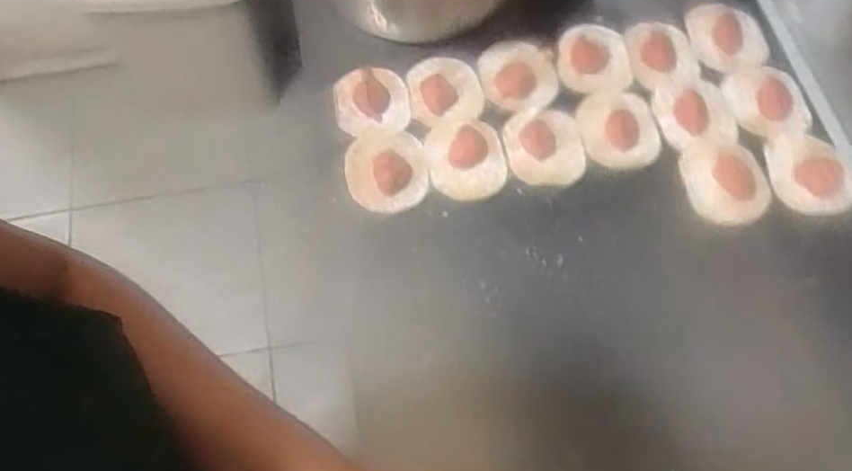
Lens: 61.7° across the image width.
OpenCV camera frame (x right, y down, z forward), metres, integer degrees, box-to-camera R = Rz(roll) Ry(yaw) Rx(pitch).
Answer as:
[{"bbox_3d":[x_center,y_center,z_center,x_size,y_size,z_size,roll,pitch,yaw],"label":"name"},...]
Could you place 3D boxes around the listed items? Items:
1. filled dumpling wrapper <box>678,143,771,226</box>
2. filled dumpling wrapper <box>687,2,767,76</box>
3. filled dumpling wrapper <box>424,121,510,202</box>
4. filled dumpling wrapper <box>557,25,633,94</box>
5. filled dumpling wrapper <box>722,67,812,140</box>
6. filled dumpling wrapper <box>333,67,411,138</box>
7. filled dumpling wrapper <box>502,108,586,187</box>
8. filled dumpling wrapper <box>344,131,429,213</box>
[{"bbox_3d":[0.275,-0.047,0.652,0.077,0.012,0.078,0,63,0],"label":"filled dumpling wrapper"},{"bbox_3d":[0.311,-0.202,0.733,0.080,0.010,0.090,1,63,1],"label":"filled dumpling wrapper"},{"bbox_3d":[0.037,-0.074,0.661,0.071,0.007,0.084,-7,63,-3],"label":"filled dumpling wrapper"},{"bbox_3d":[0.168,-0.174,0.712,0.070,0.008,0.080,2,63,1],"label":"filled dumpling wrapper"},{"bbox_3d":[0.333,-0.130,0.691,0.076,0.008,0.080,0,63,0],"label":"filled dumpling wrapper"},{"bbox_3d":[-0.053,-0.136,0.692,0.073,0.019,0.079,-4,63,-2],"label":"filled dumpling wrapper"},{"bbox_3d":[0.111,-0.084,0.667,0.074,0.007,0.078,5,63,3],"label":"filled dumpling wrapper"},{"bbox_3d":[-0.036,-0.063,0.653,0.074,0.013,0.081,-5,63,-2],"label":"filled dumpling wrapper"}]

